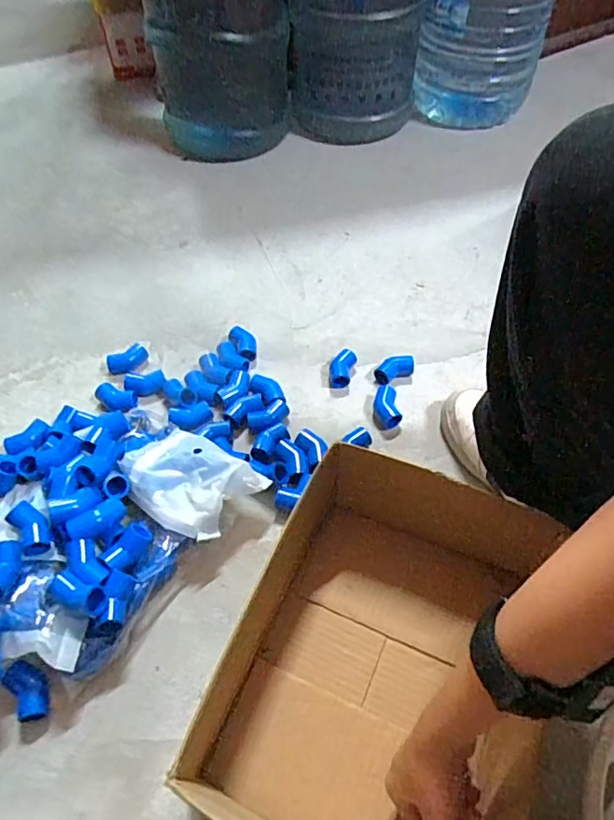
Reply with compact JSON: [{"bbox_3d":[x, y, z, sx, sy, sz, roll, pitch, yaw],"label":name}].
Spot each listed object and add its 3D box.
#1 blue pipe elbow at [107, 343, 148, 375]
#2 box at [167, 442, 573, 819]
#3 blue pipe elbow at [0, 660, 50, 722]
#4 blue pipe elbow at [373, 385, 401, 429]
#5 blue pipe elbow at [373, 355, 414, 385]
[{"bbox_3d":[-0.245,-0.067,0.738,0.055,0.022,0.032,-25,60,-18],"label":"blue pipe elbow"},{"bbox_3d":[0.069,0.200,0.470,0.231,0.120,0.325,20,57,11],"label":"box"},{"bbox_3d":[-0.256,0.258,0.497,0.031,0.020,0.052,-31,62,-21],"label":"blue pipe elbow"},{"bbox_3d":[0.102,-0.004,0.685,0.027,0.025,0.054,-7,56,-7],"label":"blue pipe elbow"},{"bbox_3d":[0.120,-0.054,0.731,0.058,0.027,0.026,-20,58,-15],"label":"blue pipe elbow"}]

